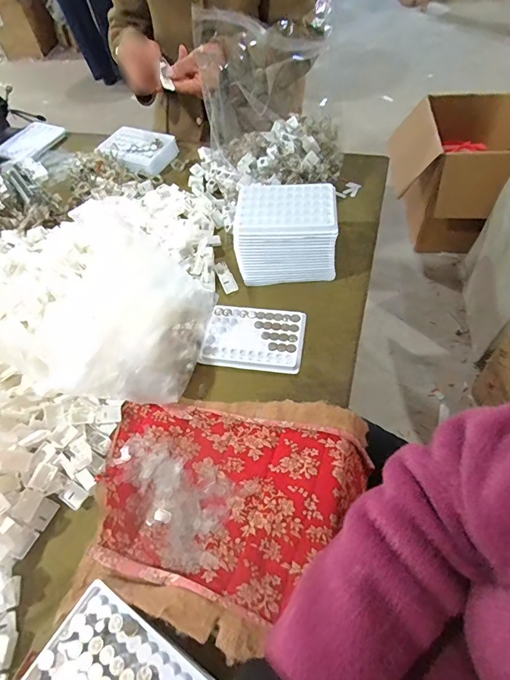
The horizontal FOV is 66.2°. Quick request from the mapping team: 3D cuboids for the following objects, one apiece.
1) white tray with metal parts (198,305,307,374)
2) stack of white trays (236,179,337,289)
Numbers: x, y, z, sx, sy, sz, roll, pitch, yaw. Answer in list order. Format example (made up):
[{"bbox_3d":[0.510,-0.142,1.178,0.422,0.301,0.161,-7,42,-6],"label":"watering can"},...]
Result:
[{"bbox_3d":[-0.001,-0.004,0.500,0.124,0.006,0.088,7,56,10],"label":"white tray with metal parts"},{"bbox_3d":[0.042,-0.143,0.527,0.124,0.094,0.086,0,55,5],"label":"stack of white trays"}]

